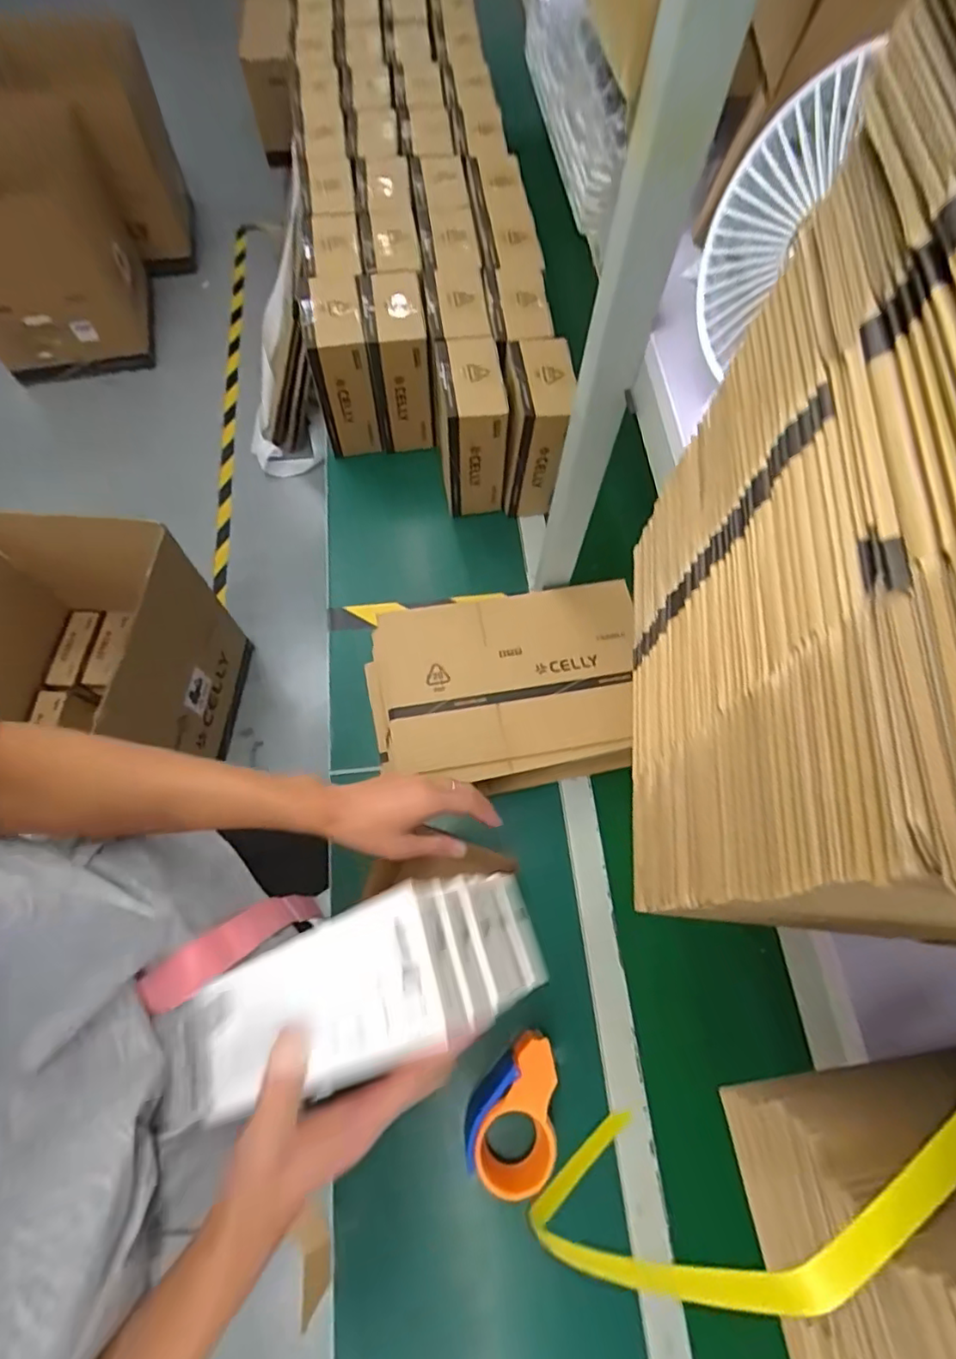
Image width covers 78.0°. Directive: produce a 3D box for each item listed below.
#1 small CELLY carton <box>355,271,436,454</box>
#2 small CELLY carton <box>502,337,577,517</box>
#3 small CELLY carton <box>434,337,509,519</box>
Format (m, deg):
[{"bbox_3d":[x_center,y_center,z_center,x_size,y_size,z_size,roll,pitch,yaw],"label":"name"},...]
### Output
[{"bbox_3d":[-0.121,-0.479,0.895,0.084,0.180,0.161,-7,68,-5],"label":"small CELLY carton"},{"bbox_3d":[0.079,-0.362,0.859,0.090,0.189,0.146,1,68,-2],"label":"small CELLY carton"},{"bbox_3d":[-0.012,-0.356,0.856,0.091,0.188,0.132,-3,68,-3],"label":"small CELLY carton"}]

